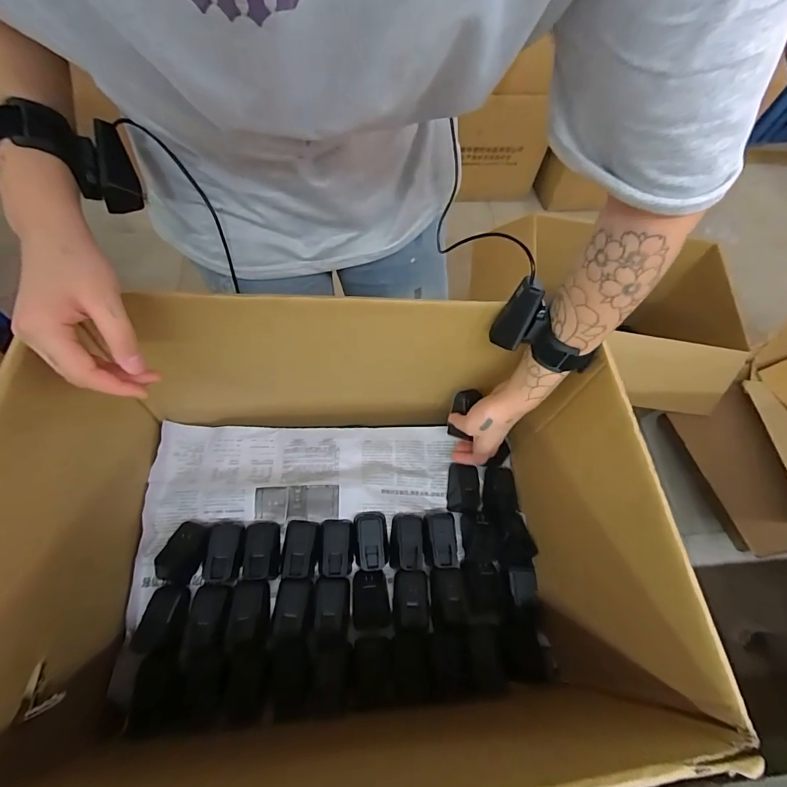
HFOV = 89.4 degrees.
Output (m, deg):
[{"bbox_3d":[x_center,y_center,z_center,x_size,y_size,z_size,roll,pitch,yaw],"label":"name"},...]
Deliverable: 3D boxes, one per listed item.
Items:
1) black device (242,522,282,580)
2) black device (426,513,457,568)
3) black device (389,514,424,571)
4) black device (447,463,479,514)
[{"bbox_3d":[-0.160,0.191,0.484,0.038,0.025,0.064,-2,63,-5],"label":"black device"},{"bbox_3d":[0.062,0.189,0.512,0.035,0.027,0.066,-2,63,-5],"label":"black device"},{"bbox_3d":[0.017,0.188,0.509,0.041,0.029,0.069,4,63,-2],"label":"black device"},{"bbox_3d":[0.097,0.132,0.554,0.040,0.020,0.064,8,63,0],"label":"black device"}]

